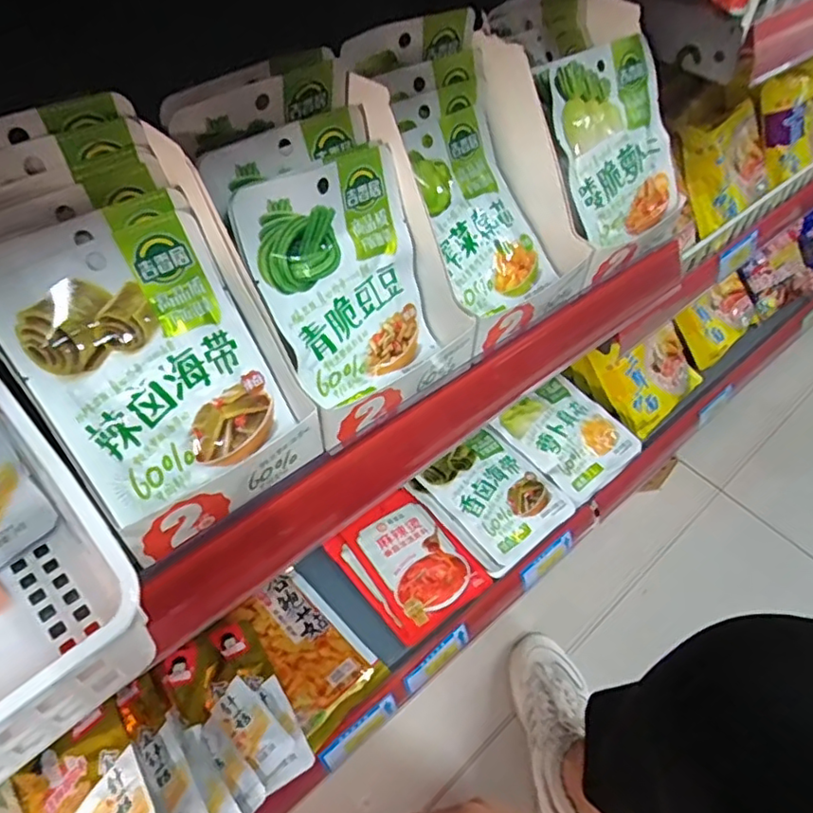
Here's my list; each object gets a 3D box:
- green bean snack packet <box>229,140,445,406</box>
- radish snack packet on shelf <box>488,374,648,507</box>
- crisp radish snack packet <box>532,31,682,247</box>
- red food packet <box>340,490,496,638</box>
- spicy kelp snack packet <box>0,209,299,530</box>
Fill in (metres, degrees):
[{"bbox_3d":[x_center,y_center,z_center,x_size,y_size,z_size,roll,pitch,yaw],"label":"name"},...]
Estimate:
[{"bbox_3d":[-0.037,-0.074,0.358,0.107,0.132,0.015,-34,31,-30],"label":"green bean snack packet"},{"bbox_3d":[0.212,0.036,0.788,0.127,0.024,0.154,-33,60,-26],"label":"radish snack packet on shelf"},{"bbox_3d":[0.148,-0.183,0.424,0.096,0.127,0.010,-31,22,-22],"label":"crisp radish snack packet"},{"bbox_3d":[0.008,0.173,0.699,0.106,0.009,0.153,-29,59,-24],"label":"red food packet"},{"bbox_3d":[-0.135,-0.026,0.315,0.107,0.010,0.142,-33,105,-26],"label":"spicy kelp snack packet"}]

